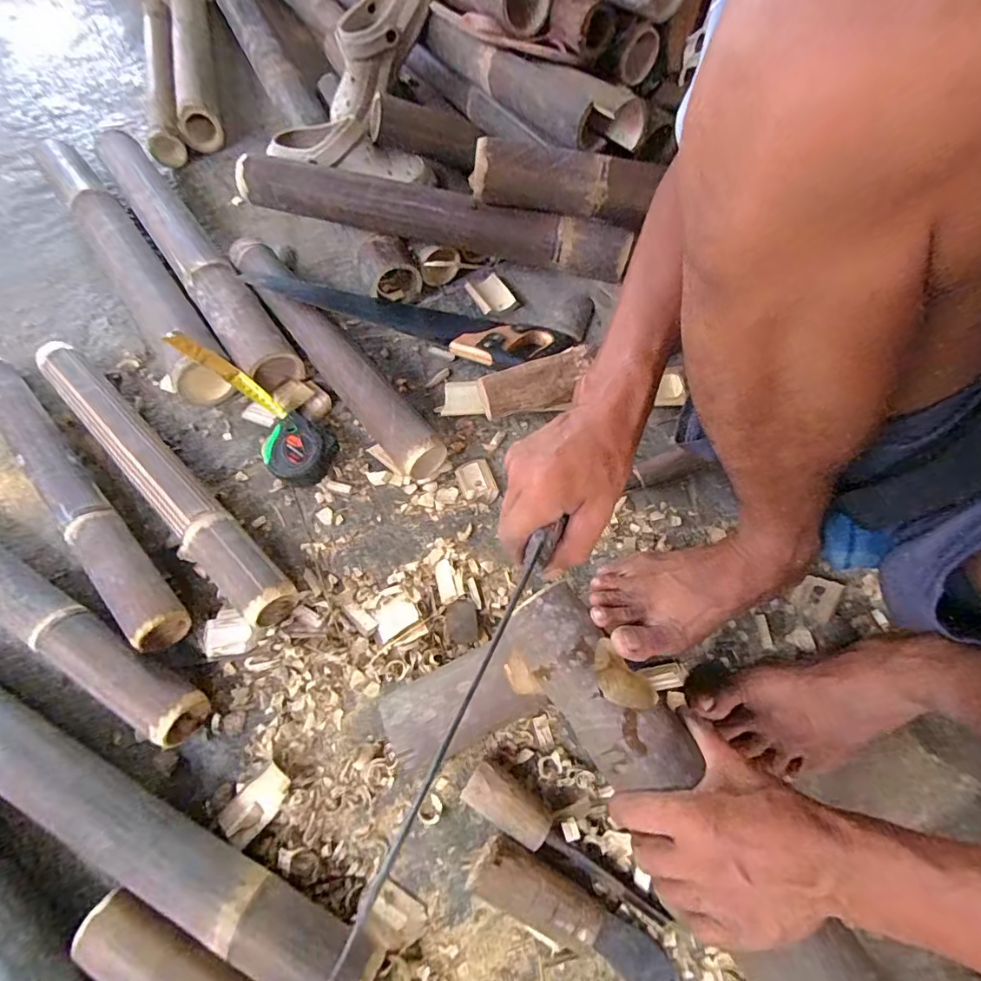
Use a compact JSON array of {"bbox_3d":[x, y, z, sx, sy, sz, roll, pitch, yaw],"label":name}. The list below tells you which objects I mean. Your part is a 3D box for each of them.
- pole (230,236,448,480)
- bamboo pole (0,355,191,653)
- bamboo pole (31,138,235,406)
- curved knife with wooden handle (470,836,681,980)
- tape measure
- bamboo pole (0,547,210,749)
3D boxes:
[{"bbox_3d":[-0.223,-0.197,0.672,0.077,0.077,0.478,-38,68,-14],"label":"pole"},{"bbox_3d":[-0.538,-0.013,0.603,0.061,0.057,0.540,-43,69,-15],"label":"bamboo pole"},{"bbox_3d":[-0.593,-0.382,0.770,0.094,0.091,0.716,-37,68,-13],"label":"bamboo pole"},{"bbox_3d":[0.076,0.372,0.405,0.203,0.041,0.059,33,71,17],"label":"curved knife with wooden handle"},{"bbox_3d":[-0.304,-0.115,0.626,0.083,0.058,0.258,-42,85,-16],"label":"tape measure"},{"bbox_3d":[-0.520,0.121,0.541,0.495,0.058,0.054,26,69,15],"label":"bamboo pole"}]

